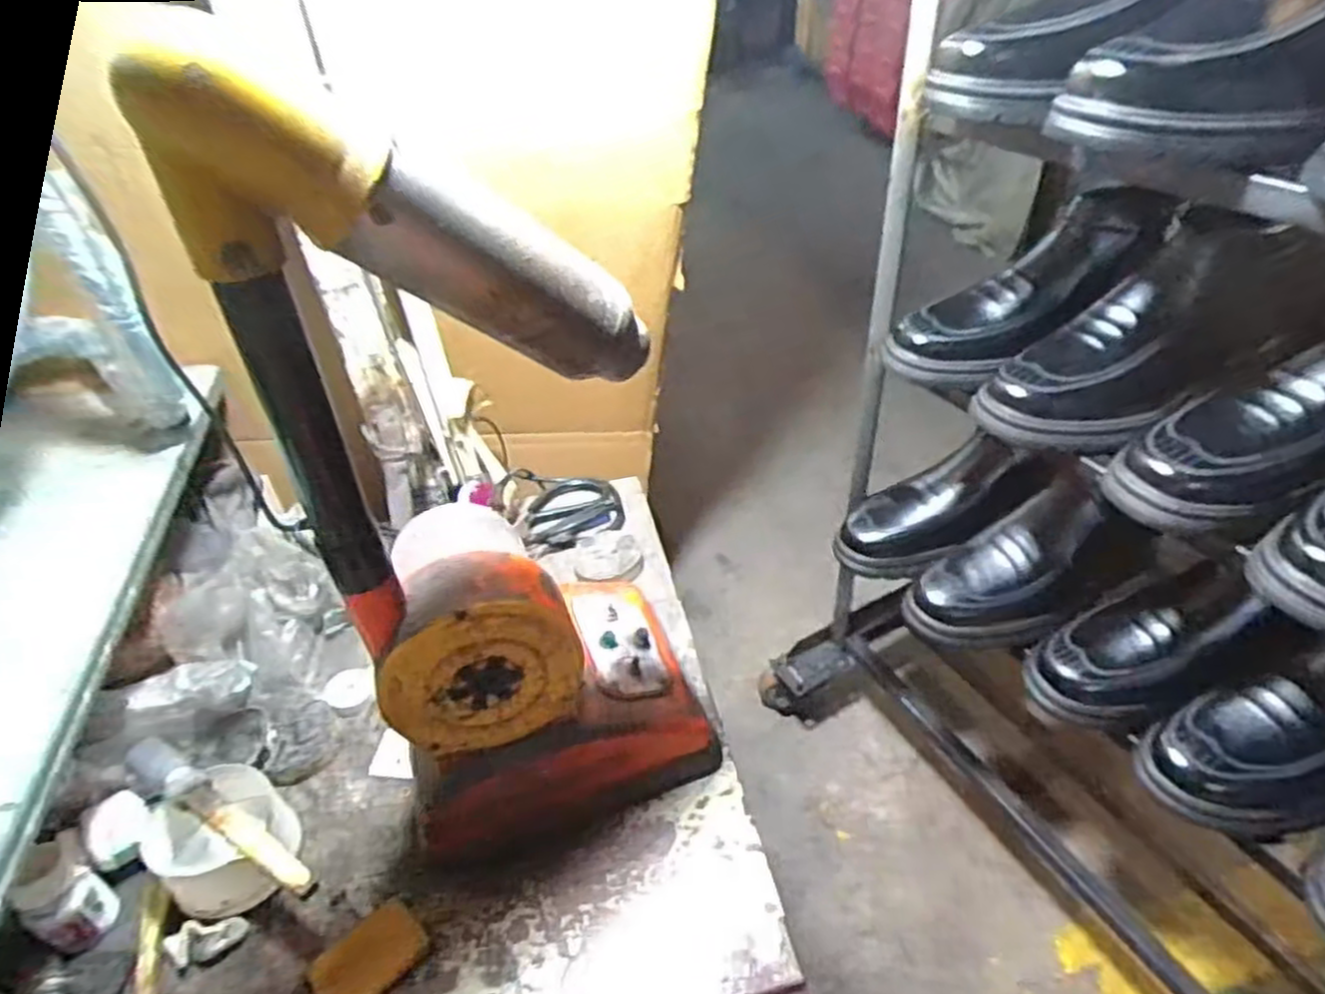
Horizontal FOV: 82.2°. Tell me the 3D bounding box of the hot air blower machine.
[{"bbox_3d":[-0.103,0.009,0.483,0.227,0.509,0.158,-18,42,-17],"label":"hot air blower machine"}]

